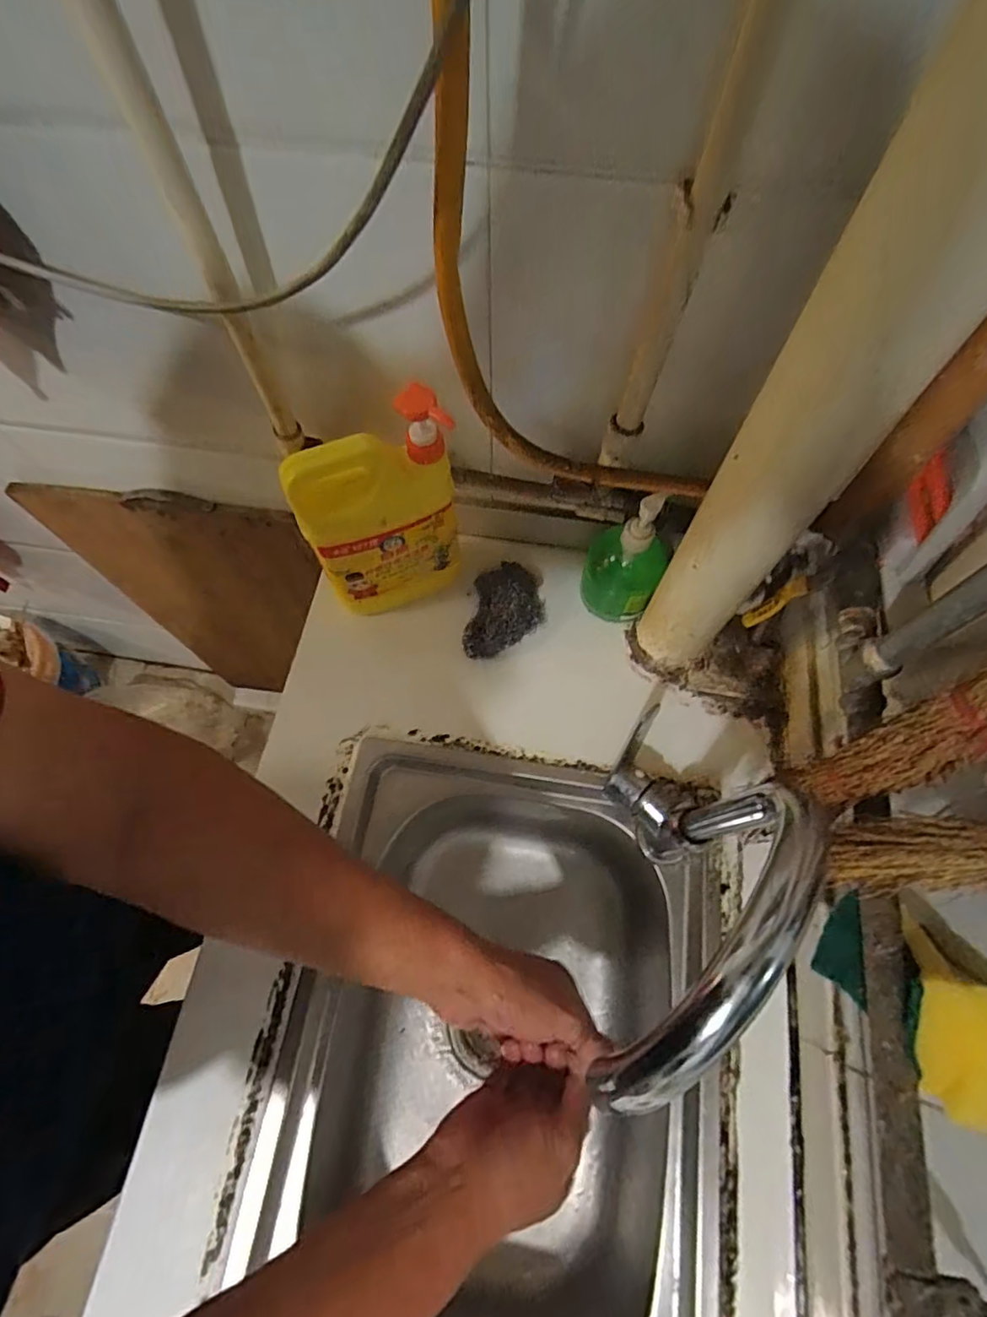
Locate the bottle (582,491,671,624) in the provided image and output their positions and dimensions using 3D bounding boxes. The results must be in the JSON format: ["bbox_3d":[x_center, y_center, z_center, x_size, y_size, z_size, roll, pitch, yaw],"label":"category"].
[{"bbox_3d":[0.137,-0.105,0.590,0.073,0.170,0.067,19,69,8],"label":"bottle"}]

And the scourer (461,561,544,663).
[{"bbox_3d":[0.015,-0.052,0.637,0.079,0.045,0.115,8,68,4],"label":"scourer"}]

